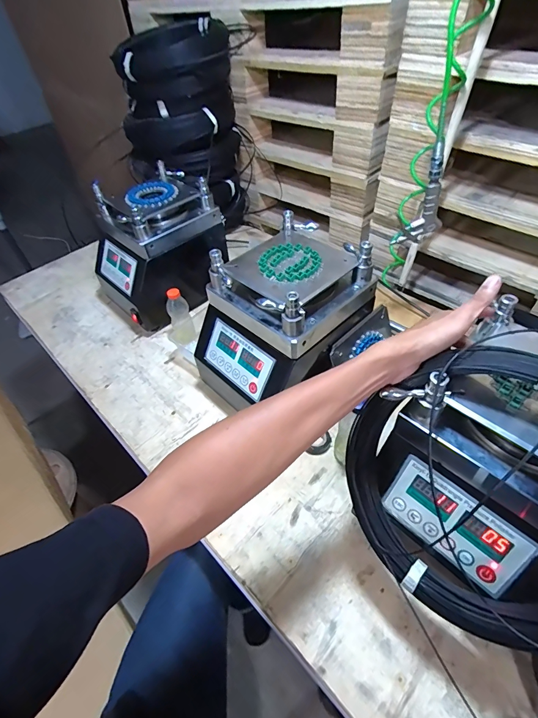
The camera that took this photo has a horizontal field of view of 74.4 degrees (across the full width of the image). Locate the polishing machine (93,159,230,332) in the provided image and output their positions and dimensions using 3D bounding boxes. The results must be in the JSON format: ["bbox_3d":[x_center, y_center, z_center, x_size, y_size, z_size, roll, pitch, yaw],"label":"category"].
[{"bbox_3d":[-0.278,-0.275,0.902,0.286,0.285,0.220,-36,54,-23],"label":"polishing machine"}]

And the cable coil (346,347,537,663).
[{"bbox_3d":[0.219,0.133,0.378,0.275,0.303,0.052,5,4,38],"label":"cable coil"}]

